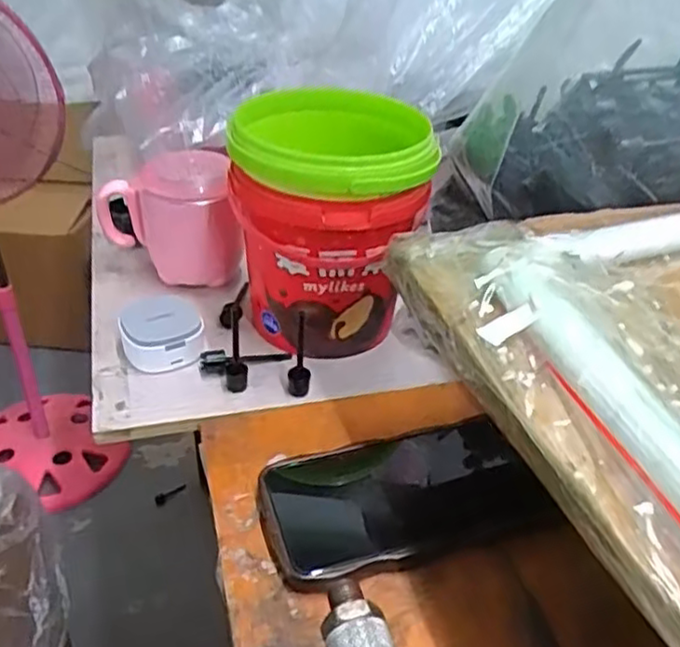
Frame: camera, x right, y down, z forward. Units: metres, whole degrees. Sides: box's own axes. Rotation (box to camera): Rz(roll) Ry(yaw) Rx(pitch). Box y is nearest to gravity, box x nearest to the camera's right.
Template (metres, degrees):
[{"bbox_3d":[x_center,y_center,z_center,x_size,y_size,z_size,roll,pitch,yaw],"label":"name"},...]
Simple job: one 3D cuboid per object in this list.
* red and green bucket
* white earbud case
[{"bbox_3d":[-0.012,-0.065,0.486,0.123,0.154,0.125,3,36,-2],"label":"red and green bucket"},{"bbox_3d":[-0.123,0.006,0.479,0.053,0.030,0.048,-7,37,-15],"label":"white earbud case"}]

